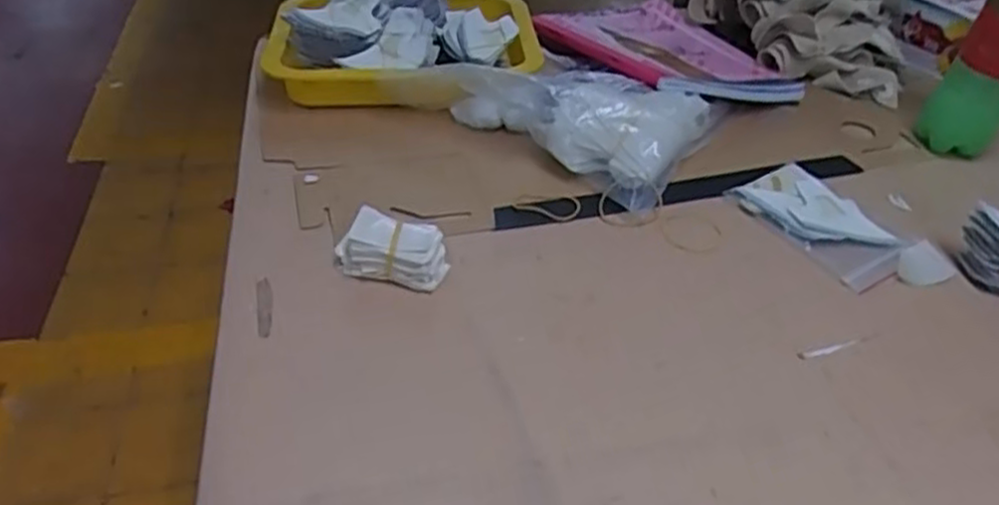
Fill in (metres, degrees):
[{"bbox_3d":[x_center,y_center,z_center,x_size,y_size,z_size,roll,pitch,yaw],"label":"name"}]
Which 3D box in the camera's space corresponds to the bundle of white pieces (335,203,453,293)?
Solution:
[{"bbox_3d":[-0.074,-0.001,0.529,0.072,0.045,0.034,11,41,13],"label":"bundle of white pieces"}]

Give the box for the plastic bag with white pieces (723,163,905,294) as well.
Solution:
[{"bbox_3d":[0.239,-0.024,0.564,0.065,0.018,0.123,-19,43,-22],"label":"plastic bag with white pieces"}]

